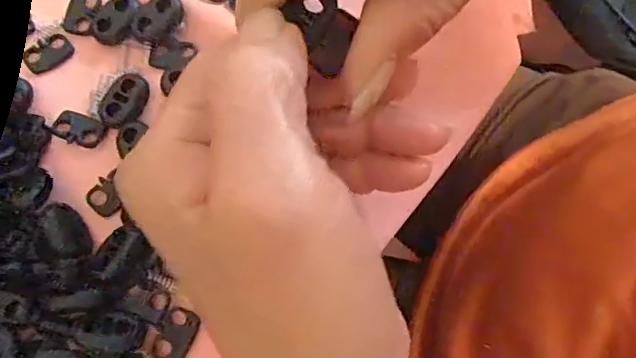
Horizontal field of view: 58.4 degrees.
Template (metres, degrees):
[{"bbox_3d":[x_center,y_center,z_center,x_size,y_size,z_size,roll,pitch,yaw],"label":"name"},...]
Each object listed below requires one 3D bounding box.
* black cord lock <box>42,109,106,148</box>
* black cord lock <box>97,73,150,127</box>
[{"bbox_3d":[-0.089,-0.019,0.208,0.021,0.004,0.012,20,75,6],"label":"black cord lock"},{"bbox_3d":[-0.072,-0.029,0.211,0.016,0.004,0.021,23,76,6],"label":"black cord lock"}]

